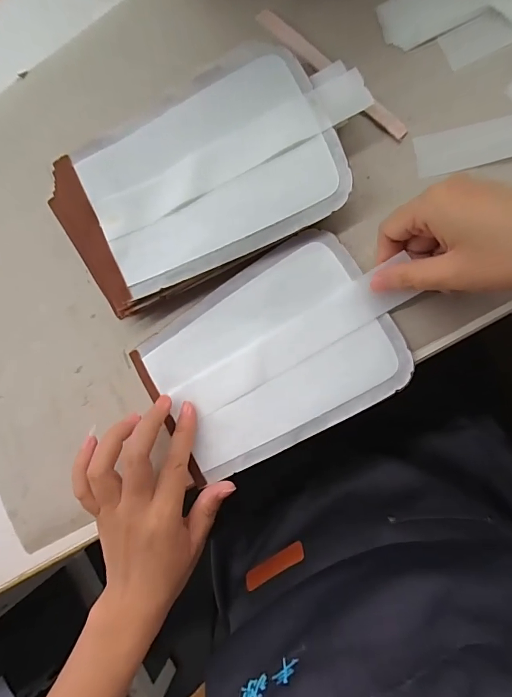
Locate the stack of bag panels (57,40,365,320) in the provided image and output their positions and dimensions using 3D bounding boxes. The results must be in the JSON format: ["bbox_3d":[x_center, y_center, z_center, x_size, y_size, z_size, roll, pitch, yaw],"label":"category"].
[{"bbox_3d":[-0.037,-0.123,0.302,0.238,0.034,0.129,-27,85,8],"label":"stack of bag panels"}]

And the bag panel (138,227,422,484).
[{"bbox_3d":[0.011,0.009,0.307,0.185,0.008,0.128,-33,84,8],"label":"bag panel"}]

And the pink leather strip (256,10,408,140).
[{"bbox_3d":[0.055,-0.206,0.302,0.146,0.005,0.012,45,96,7],"label":"pink leather strip"}]

